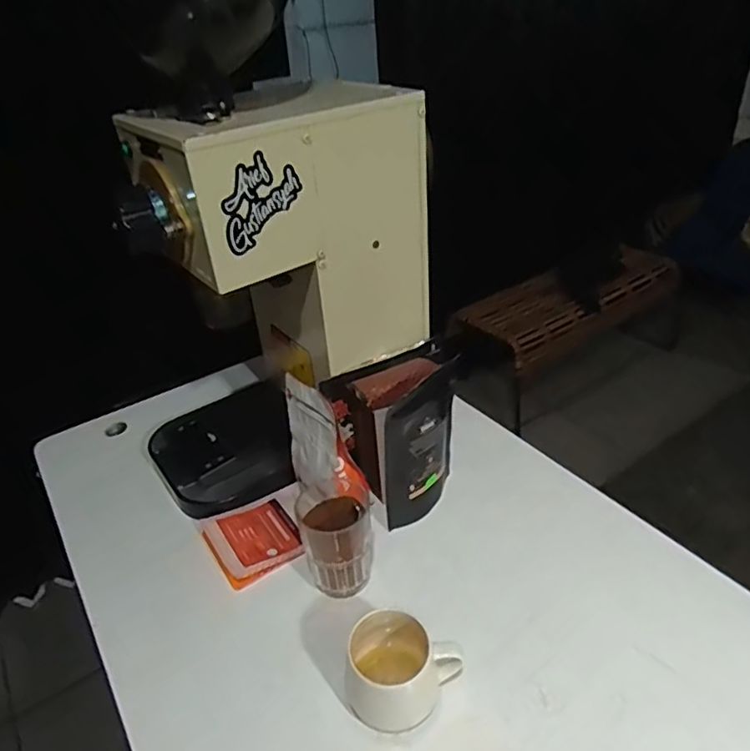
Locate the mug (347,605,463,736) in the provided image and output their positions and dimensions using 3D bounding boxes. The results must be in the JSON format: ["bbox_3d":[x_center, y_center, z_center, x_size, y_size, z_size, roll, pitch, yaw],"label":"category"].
[{"bbox_3d":[0.024,0.278,0.566,0.107,0.074,0.081,-17,35,-17],"label":"mug"}]

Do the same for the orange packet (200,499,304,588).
[{"bbox_3d":[-0.147,0.205,0.742,0.106,0.017,0.114,-24,38,-25],"label":"orange packet"}]

